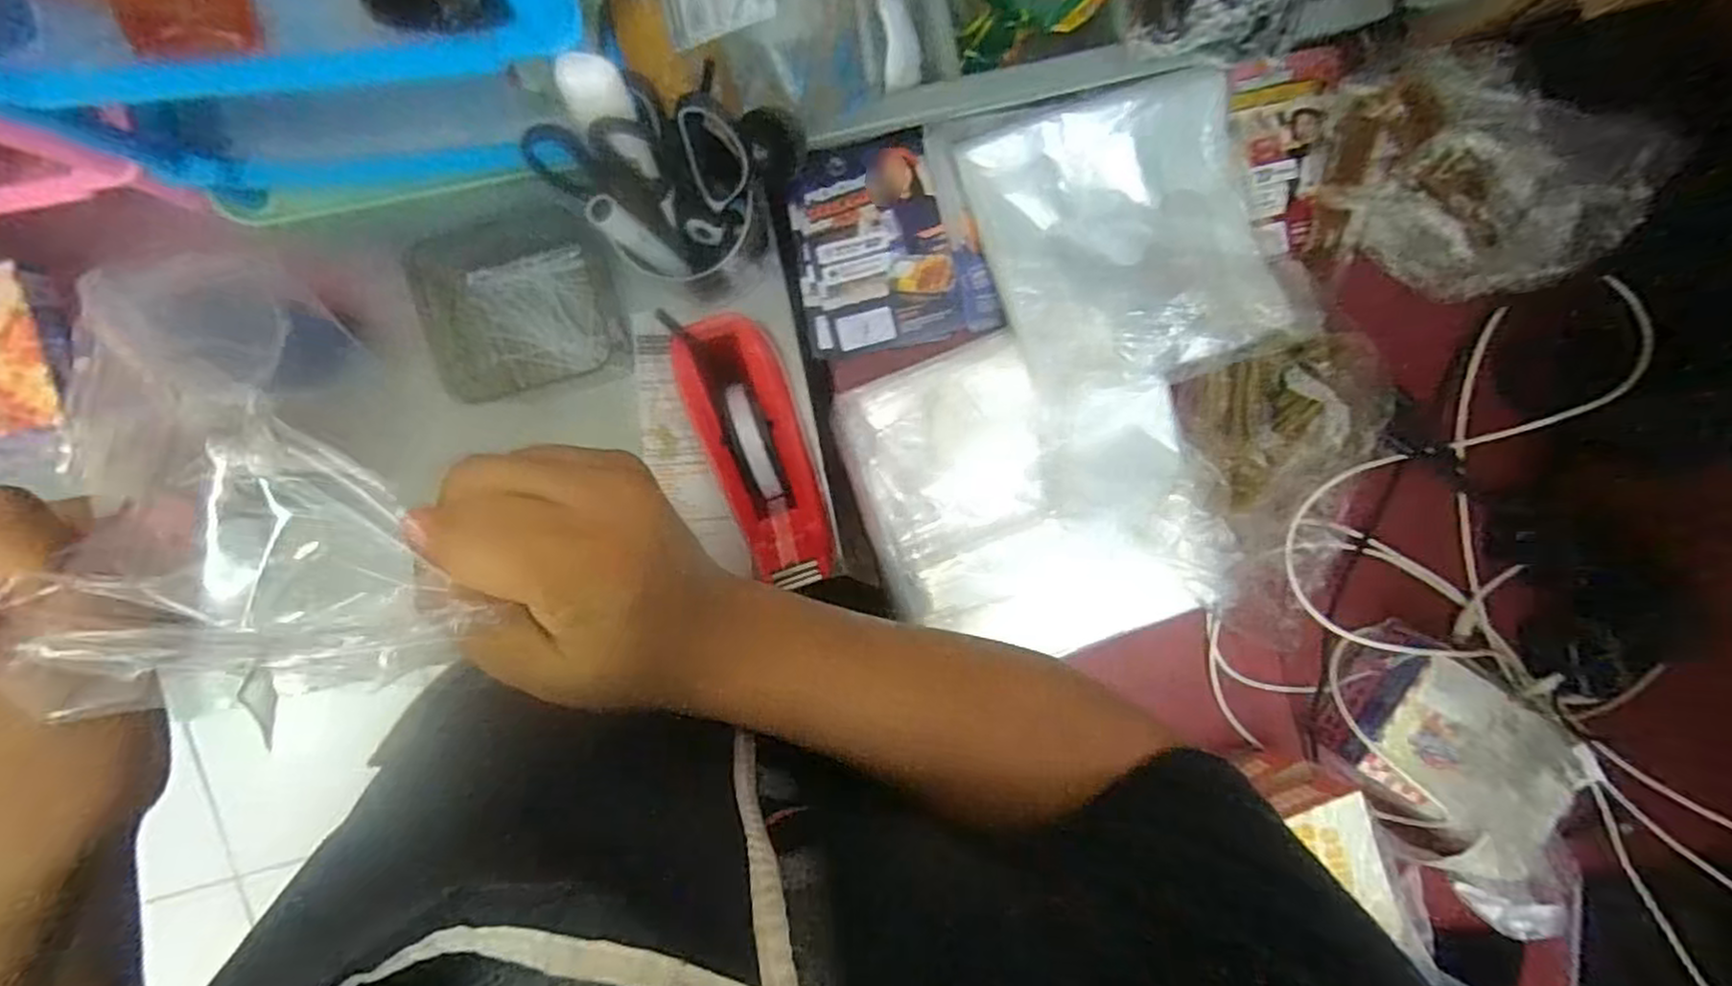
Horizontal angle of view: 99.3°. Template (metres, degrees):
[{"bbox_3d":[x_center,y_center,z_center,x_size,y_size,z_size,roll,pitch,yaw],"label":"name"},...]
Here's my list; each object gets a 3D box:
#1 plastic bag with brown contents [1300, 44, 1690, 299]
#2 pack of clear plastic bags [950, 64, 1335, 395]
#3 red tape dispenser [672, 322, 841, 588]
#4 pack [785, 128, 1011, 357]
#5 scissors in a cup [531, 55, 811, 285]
[{"bbox_3d":[0.419,-0.222,0.518,0.158,0.123,0.176,-16,96,-5],"label":"plastic bag with brown contents"},{"bbox_3d":[0.198,-0.190,0.537,0.206,0.044,0.214,-19,97,-5],"label":"pack of clear plastic bags"},{"bbox_3d":[-0.074,-0.030,0.529,0.066,0.114,0.198,-21,109,-4],"label":"red tape dispenser"},{"bbox_3d":[0.018,-0.185,0.549,0.139,0.014,0.148,-11,96,-5],"label":"pack"},{"bbox_3d":[-0.113,-0.192,0.458,0.105,0.178,0.114,41,89,-8],"label":"scissors in a cup"}]

